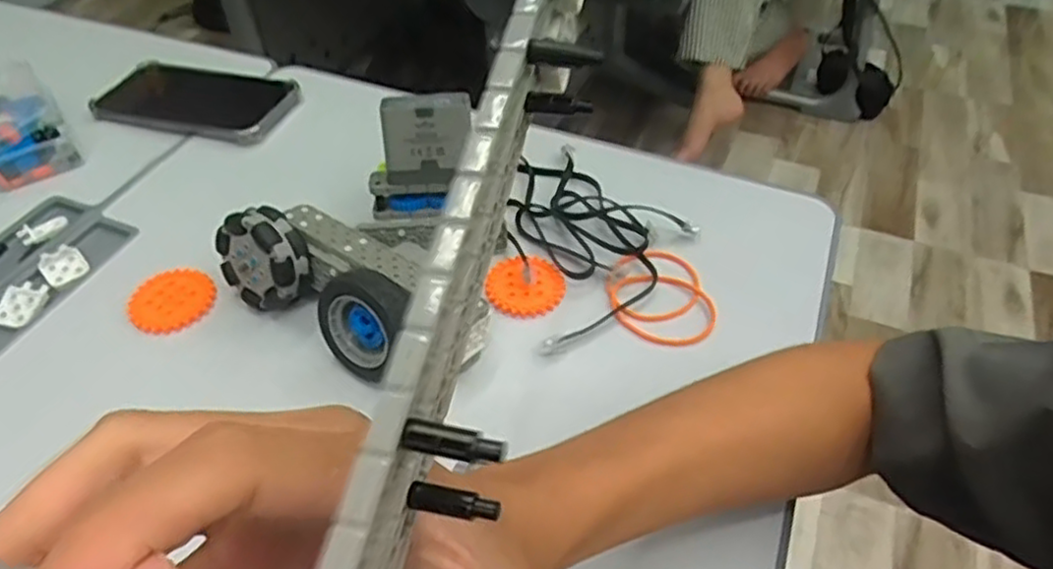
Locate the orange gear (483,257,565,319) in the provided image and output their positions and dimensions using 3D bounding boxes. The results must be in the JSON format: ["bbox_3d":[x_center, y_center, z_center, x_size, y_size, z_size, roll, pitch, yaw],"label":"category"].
[{"bbox_3d":[-0.002,0.000,0.459,0.048,0.004,0.051,0,48,1],"label":"orange gear"}]

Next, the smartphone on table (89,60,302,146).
[{"bbox_3d":[-0.274,-0.157,0.594,0.169,0.012,0.086,13,50,13],"label":"smartphone on table"}]

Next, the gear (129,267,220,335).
[{"bbox_3d":[-0.225,0.010,0.450,0.051,0.005,0.051,19,51,17],"label":"gear"}]

